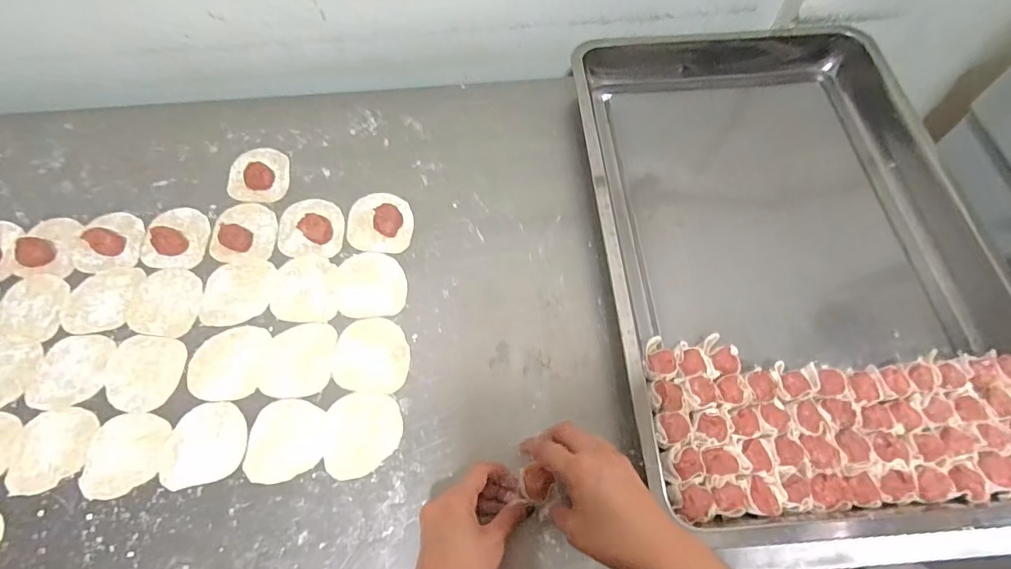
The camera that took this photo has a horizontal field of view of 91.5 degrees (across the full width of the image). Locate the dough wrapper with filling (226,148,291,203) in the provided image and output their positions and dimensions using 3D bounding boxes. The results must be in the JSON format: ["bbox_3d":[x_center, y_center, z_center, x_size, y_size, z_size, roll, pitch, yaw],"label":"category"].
[{"bbox_3d":[-0.309,-0.141,0.615,0.074,0.011,0.081,1,64,-1],"label":"dough wrapper with filling"}]

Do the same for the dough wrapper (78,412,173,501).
[{"bbox_3d":[-0.361,0.160,0.466,0.070,0.004,0.076,-2,62,1],"label":"dough wrapper"}]

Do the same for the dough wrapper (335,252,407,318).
[{"bbox_3d":[-0.149,0.000,0.545,0.077,0.007,0.081,-1,62,1],"label":"dough wrapper"}]

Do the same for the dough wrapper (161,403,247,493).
[{"bbox_3d":[-0.289,0.152,0.473,0.076,0.006,0.075,-11,63,-4],"label":"dough wrapper"}]

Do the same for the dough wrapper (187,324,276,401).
[{"bbox_3d":[-0.289,0.080,0.511,0.074,0.006,0.078,-1,62,1],"label":"dough wrapper"}]

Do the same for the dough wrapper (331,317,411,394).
[{"bbox_3d":[-0.137,0.071,0.504,0.077,0.004,0.076,3,63,3],"label":"dough wrapper"}]

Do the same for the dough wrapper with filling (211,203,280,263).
[{"bbox_3d":[-0.307,-0.066,0.577,0.072,0.016,0.079,-2,62,1],"label":"dough wrapper with filling"}]

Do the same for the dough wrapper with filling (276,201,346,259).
[{"bbox_3d":[-0.227,-0.071,0.569,0.077,0.024,0.076,0,62,2],"label":"dough wrapper with filling"}]

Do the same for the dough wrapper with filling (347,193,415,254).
[{"bbox_3d":[-0.146,-0.077,0.575,0.076,0.017,0.080,-1,62,1],"label":"dough wrapper with filling"}]

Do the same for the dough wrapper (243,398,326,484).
[{"bbox_3d":[-0.209,0.147,0.471,0.071,0.007,0.075,-6,62,-1],"label":"dough wrapper"}]

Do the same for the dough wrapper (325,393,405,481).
[{"bbox_3d":[-0.135,0.140,0.467,0.072,0.004,0.077,-1,62,1],"label":"dough wrapper"}]

